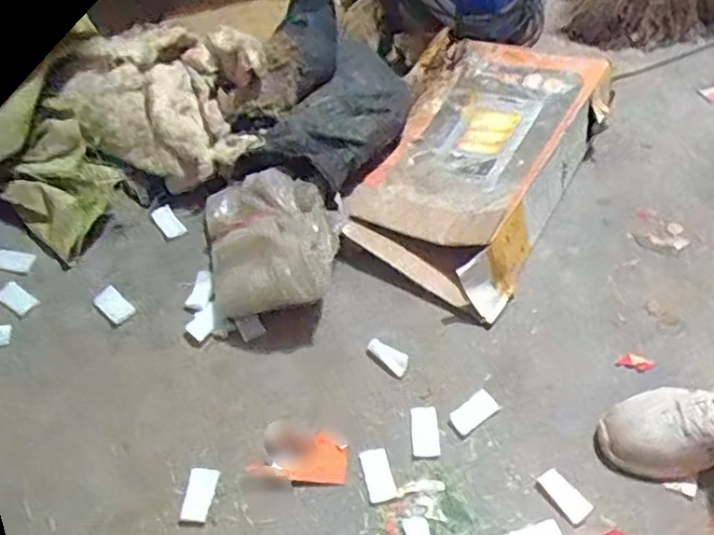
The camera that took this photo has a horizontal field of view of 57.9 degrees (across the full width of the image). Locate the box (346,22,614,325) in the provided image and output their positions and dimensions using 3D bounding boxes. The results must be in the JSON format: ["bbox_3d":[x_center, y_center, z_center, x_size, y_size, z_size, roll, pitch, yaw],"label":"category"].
[{"bbox_3d":[0.199,-0.210,1.155,0.360,0.115,0.562,25,57,19],"label":"box"}]

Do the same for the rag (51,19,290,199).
[{"bbox_3d":[-0.316,-0.297,1.103,0.303,0.163,0.277,29,60,20],"label":"rag"}]

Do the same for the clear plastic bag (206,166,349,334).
[{"bbox_3d":[-0.129,-0.042,1.020,0.214,0.128,0.242,-6,53,-3],"label":"clear plastic bag"}]

